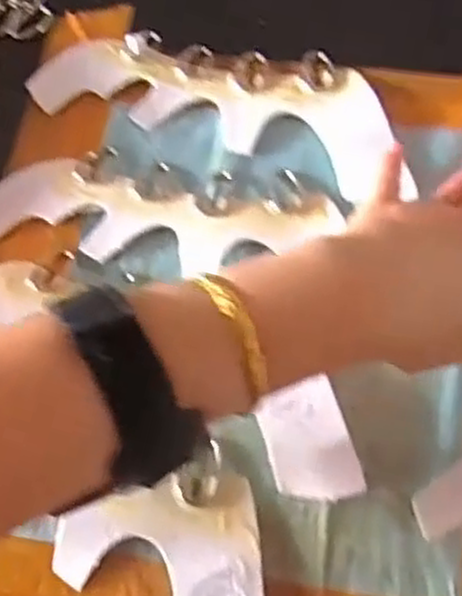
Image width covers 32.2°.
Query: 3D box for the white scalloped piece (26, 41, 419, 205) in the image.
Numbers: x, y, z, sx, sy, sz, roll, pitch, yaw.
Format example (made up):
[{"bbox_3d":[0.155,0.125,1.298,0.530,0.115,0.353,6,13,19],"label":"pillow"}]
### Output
[{"bbox_3d":[-0.003,-0.110,0.457,0.217,0.008,0.079,15,64,9],"label":"white scalloped piece"}]

